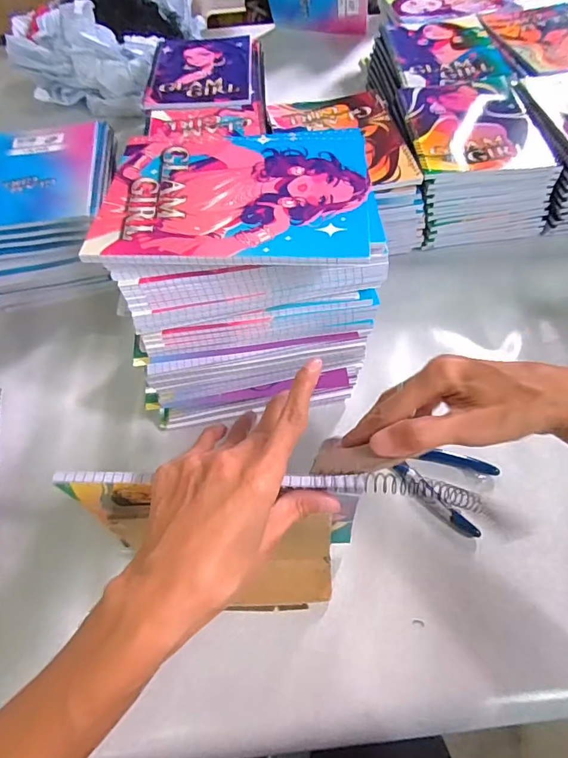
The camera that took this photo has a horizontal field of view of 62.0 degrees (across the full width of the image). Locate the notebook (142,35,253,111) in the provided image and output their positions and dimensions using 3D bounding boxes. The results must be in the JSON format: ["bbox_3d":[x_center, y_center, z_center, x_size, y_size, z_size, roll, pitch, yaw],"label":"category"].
[{"bbox_3d":[-0.123,-0.465,0.706,0.152,0.005,0.228,-2,55,1],"label":"notebook"}]

